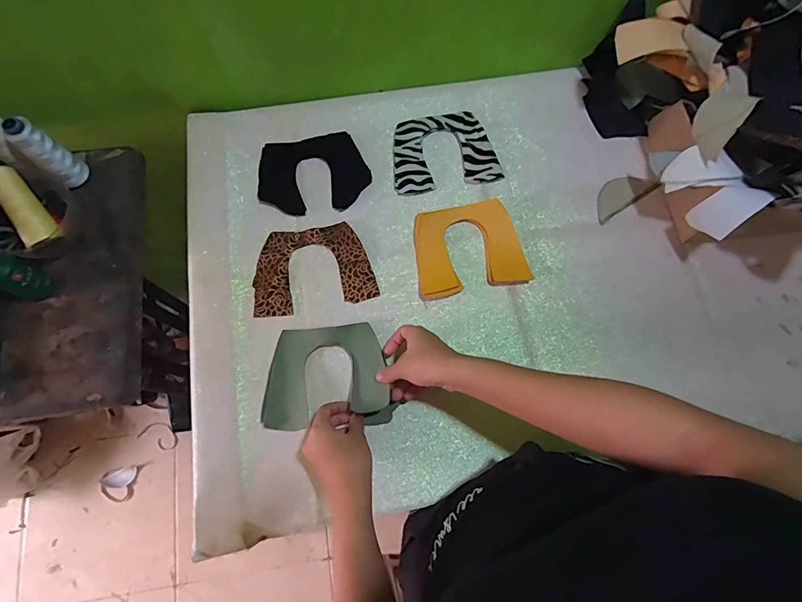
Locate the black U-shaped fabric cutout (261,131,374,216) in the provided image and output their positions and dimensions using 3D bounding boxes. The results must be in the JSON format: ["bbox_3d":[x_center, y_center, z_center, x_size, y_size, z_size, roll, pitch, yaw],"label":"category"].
[{"bbox_3d":[-0.128,-0.186,0.630,0.158,0.006,0.120,-7,75,-4],"label":"black U-shaped fabric cutout"}]

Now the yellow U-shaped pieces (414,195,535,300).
[{"bbox_3d":[0.092,-0.075,0.587,0.149,0.016,0.126,-10,73,-4],"label":"yellow U-shaped pieces"}]

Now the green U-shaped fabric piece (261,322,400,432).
[{"bbox_3d":[-0.094,0.090,0.535,0.156,0.040,0.127,-5,73,-3],"label":"green U-shaped fabric piece"}]

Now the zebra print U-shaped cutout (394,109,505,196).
[{"bbox_3d":[0.061,-0.224,0.637,0.153,0.009,0.124,-12,73,-5],"label":"zebra print U-shaped cutout"}]

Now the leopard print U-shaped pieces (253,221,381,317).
[{"bbox_3d":[-0.121,-0.047,0.589,0.160,0.004,0.117,-10,73,-4],"label":"leopard print U-shaped pieces"}]

